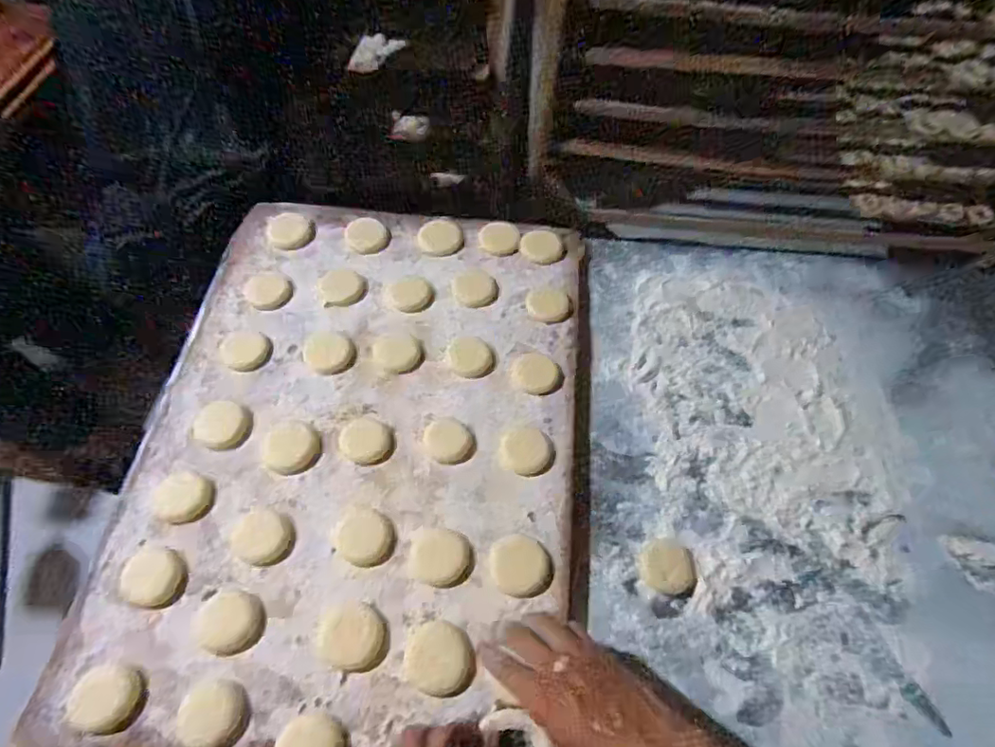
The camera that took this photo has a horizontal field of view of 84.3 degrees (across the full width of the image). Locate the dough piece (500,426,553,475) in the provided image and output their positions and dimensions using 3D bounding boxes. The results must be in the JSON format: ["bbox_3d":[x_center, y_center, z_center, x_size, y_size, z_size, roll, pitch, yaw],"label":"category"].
[{"bbox_3d":[0.028,0.073,0.537,0.050,0.008,0.048,2,59,-3],"label":"dough piece"}]

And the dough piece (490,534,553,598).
[{"bbox_3d":[0.021,0.168,0.484,0.054,0.012,0.048,27,61,12],"label":"dough piece"}]

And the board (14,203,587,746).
[{"bbox_3d":[-0.131,0.055,0.552,0.428,0.024,0.574,6,58,-1],"label":"board"}]

